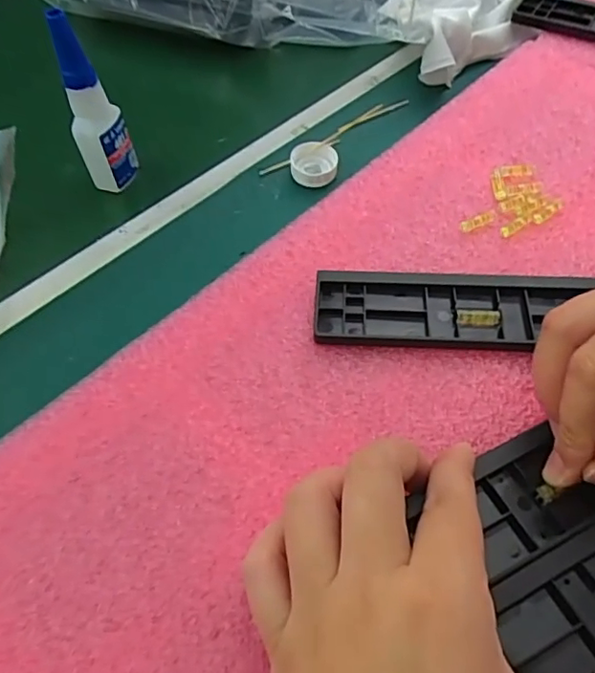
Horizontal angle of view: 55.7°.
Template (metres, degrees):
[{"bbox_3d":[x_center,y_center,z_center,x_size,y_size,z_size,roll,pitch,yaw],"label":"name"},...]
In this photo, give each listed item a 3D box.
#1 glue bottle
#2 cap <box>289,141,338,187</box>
[{"bbox_3d":[-0.128,-0.142,0.348,0.028,0.101,0.024,-4,57,0],"label":"glue bottle"},{"bbox_3d":[0.011,-0.113,0.372,0.030,0.015,0.028,-1,57,2],"label":"cap"}]

